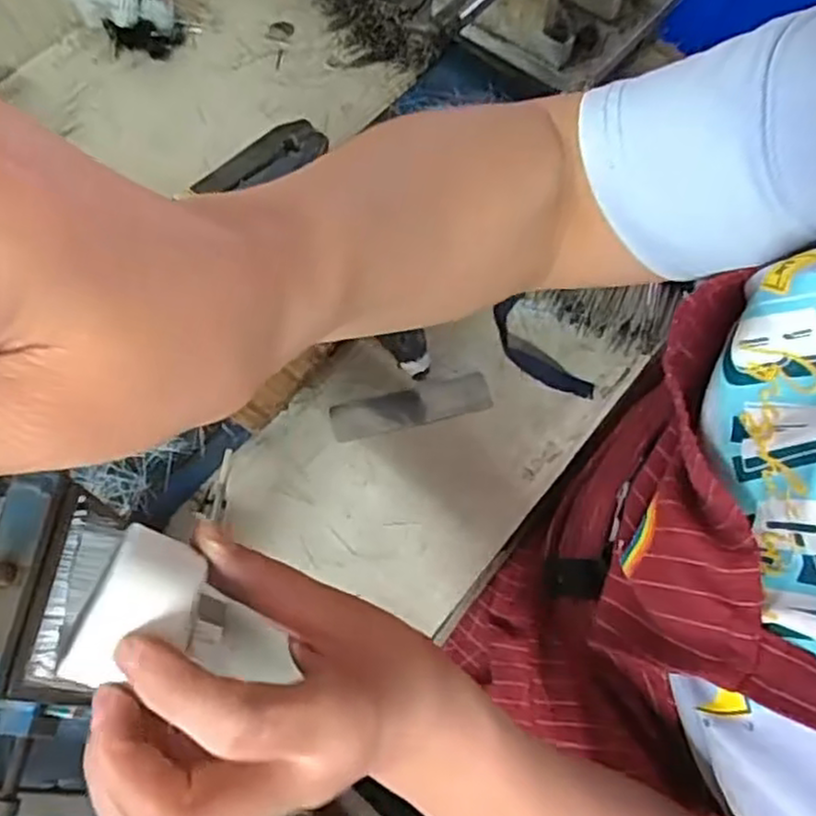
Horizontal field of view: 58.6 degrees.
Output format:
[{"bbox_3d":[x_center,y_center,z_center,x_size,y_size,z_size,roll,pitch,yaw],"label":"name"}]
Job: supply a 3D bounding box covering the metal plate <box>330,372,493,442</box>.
[{"bbox_3d":[0.003,-0.001,0.519,0.113,0.004,0.028,-13,66,-7],"label":"metal plate"}]

